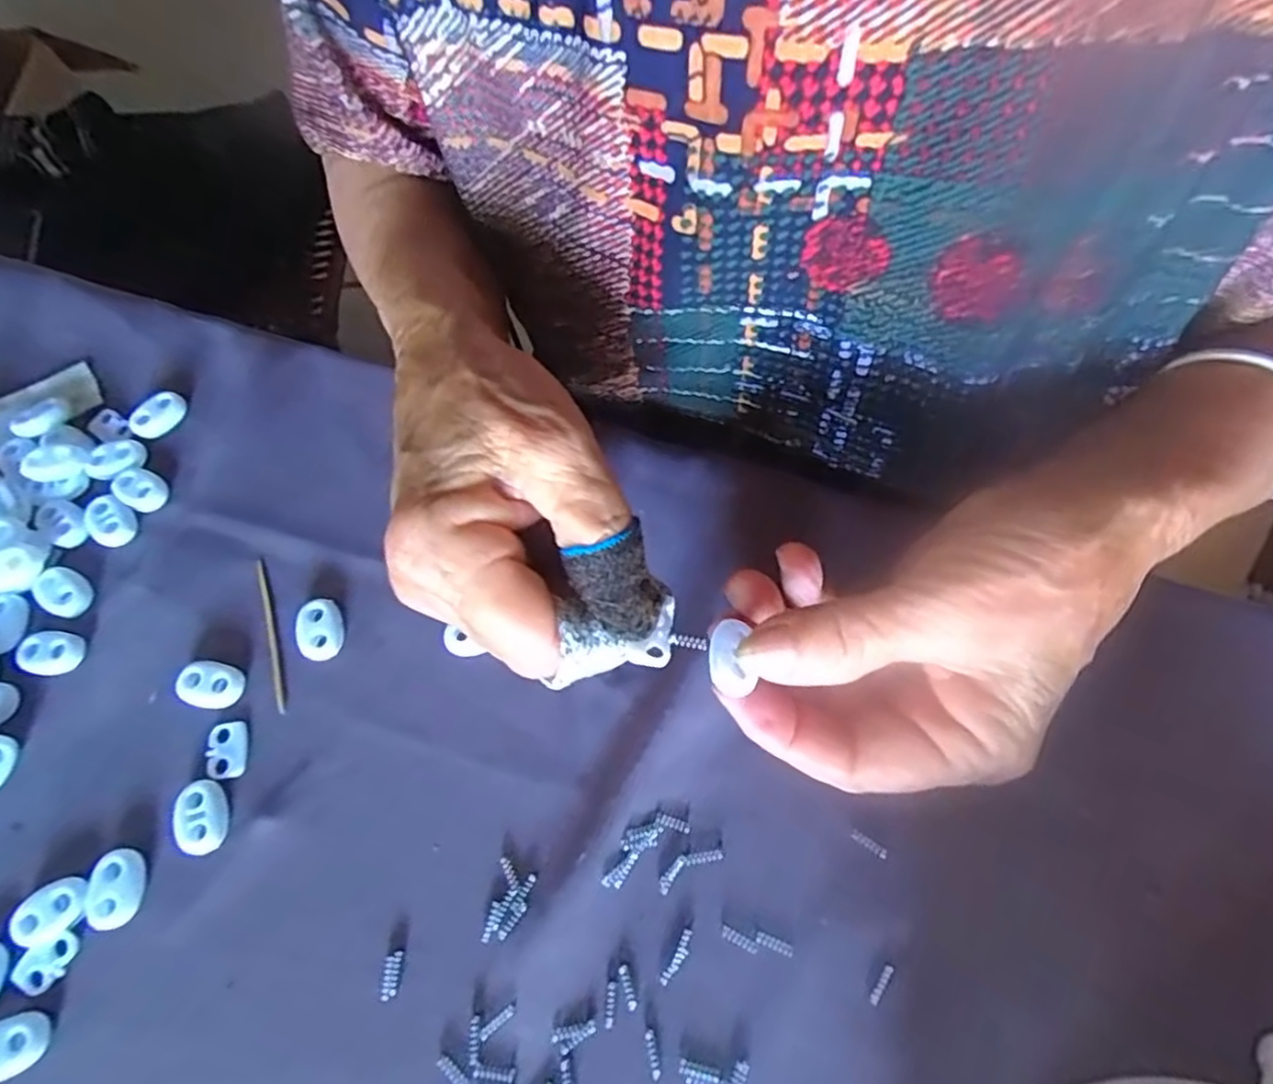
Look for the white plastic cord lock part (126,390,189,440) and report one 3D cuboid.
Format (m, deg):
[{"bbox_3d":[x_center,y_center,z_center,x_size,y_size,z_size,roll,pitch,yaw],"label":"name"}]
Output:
[{"bbox_3d":[-0.197,-0.053,0.278,0.009,0.008,0.022,24,72,11],"label":"white plastic cord lock part"}]

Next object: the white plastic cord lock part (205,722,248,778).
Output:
[{"bbox_3d":[-0.140,0.071,0.229,0.013,0.004,0.019,-11,69,-2],"label":"white plastic cord lock part"}]

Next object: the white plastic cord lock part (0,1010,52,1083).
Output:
[{"bbox_3d":[-0.184,0.148,0.197,0.020,0.008,0.015,-23,70,-7],"label":"white plastic cord lock part"}]

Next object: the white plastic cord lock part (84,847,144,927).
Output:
[{"bbox_3d":[-0.164,0.109,0.212,0.015,0.005,0.022,-3,69,1],"label":"white plastic cord lock part"}]

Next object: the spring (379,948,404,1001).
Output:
[{"bbox_3d":[-0.075,0.131,0.204,0.006,0.004,0.013,2,67,3],"label":"spring"}]

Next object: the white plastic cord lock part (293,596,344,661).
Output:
[{"bbox_3d":[-0.115,0.032,0.244,0.015,0.006,0.022,-19,69,-5],"label":"white plastic cord lock part"}]

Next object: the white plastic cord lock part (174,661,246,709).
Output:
[{"bbox_3d":[-0.150,0.050,0.237,0.022,0.005,0.016,12,70,7],"label":"white plastic cord lock part"}]

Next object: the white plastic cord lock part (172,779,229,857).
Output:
[{"bbox_3d":[-0.142,0.090,0.220,0.016,0.005,0.022,-10,69,-2],"label":"white plastic cord lock part"}]

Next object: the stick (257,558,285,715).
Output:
[{"bbox_3d":[-0.133,0.032,0.244,0.004,0.004,0.060,-18,67,-5],"label":"stick"}]

